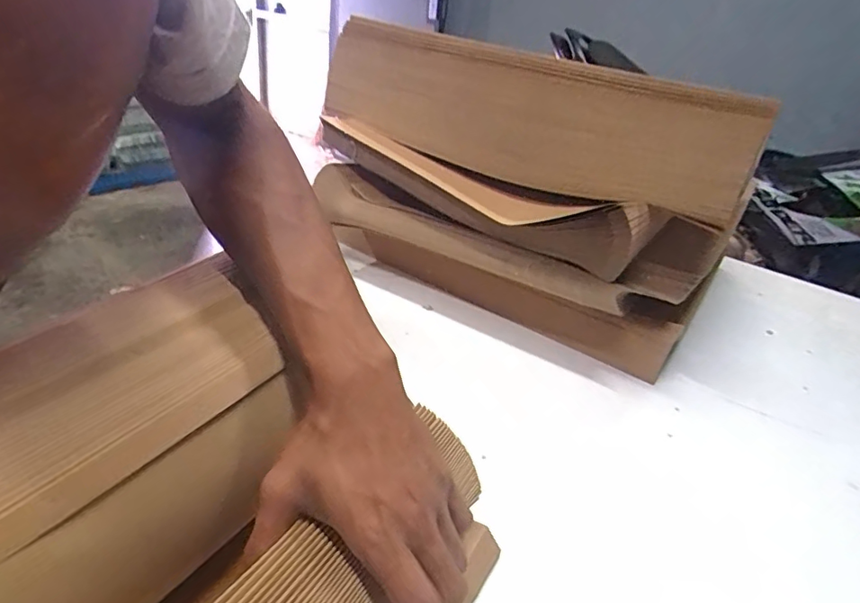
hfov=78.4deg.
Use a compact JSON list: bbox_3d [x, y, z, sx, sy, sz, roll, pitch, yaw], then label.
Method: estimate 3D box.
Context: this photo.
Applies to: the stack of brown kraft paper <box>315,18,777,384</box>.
[{"bbox_3d":[0.059,-0.133,0.630,0.524,0.302,0.119,25,35,25],"label":"stack of brown kraft paper"}]

